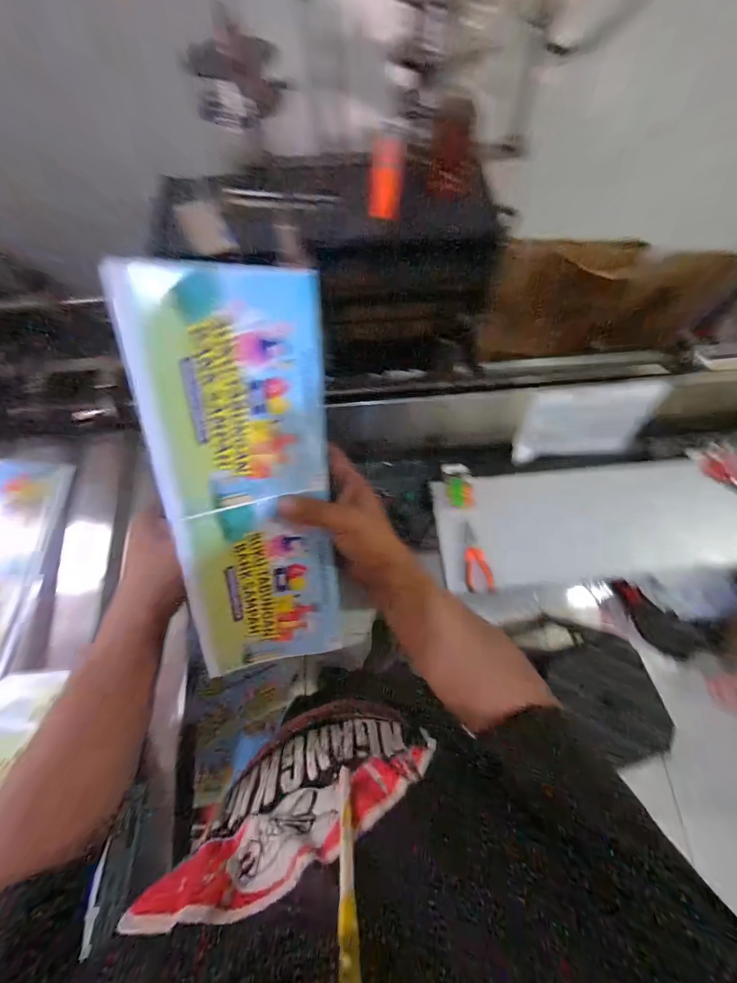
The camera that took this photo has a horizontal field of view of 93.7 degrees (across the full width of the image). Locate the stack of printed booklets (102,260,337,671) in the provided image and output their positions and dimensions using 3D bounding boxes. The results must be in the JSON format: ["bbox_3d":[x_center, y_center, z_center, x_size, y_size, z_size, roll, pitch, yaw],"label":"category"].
[{"bbox_3d":[-0.084,0.008,0.262,0.119,0.017,0.302,-11,113,-24],"label":"stack of printed booklets"}]

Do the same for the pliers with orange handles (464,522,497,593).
[{"bbox_3d":[0.230,0.141,0.733,0.055,0.023,0.141,-2,70,0],"label":"pliers with orange handles"}]

